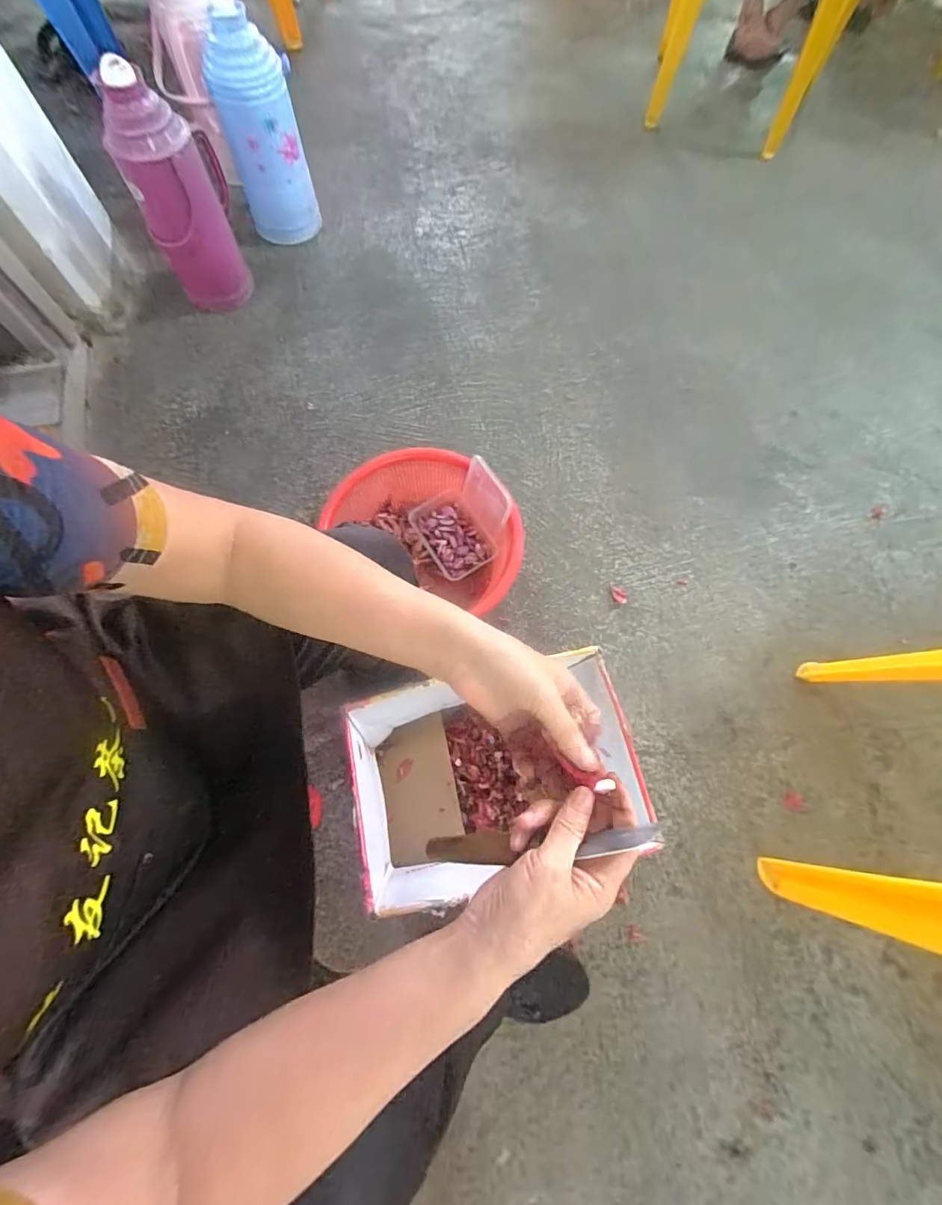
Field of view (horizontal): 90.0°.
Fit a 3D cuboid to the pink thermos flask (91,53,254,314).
[{"bbox_3d":[-0.590,-0.833,0.959,0.182,0.385,0.141,-25,73,-9],"label":"pink thermos flask"}]

